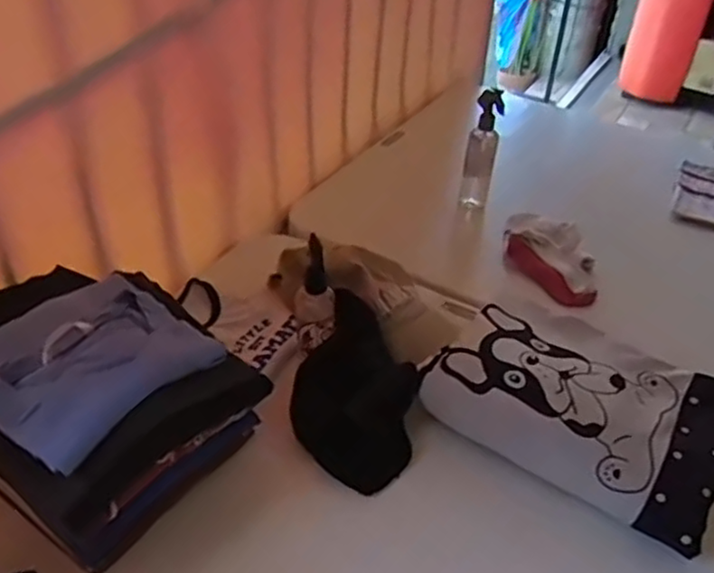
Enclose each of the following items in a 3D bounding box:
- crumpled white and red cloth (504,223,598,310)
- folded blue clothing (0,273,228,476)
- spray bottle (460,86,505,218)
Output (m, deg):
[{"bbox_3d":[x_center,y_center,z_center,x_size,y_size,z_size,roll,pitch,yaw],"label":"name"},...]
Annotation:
[{"bbox_3d":[0.312,-0.040,1.050,0.111,0.046,0.166,-19,43,-26],"label":"crumpled white and red cloth"},{"bbox_3d":[-0.252,0.058,0.634,0.175,0.037,0.190,27,44,27],"label":"folded blue clothing"},{"bbox_3d":[0.207,-0.214,1.145,0.050,0.234,0.055,9,38,7],"label":"spray bottle"}]

